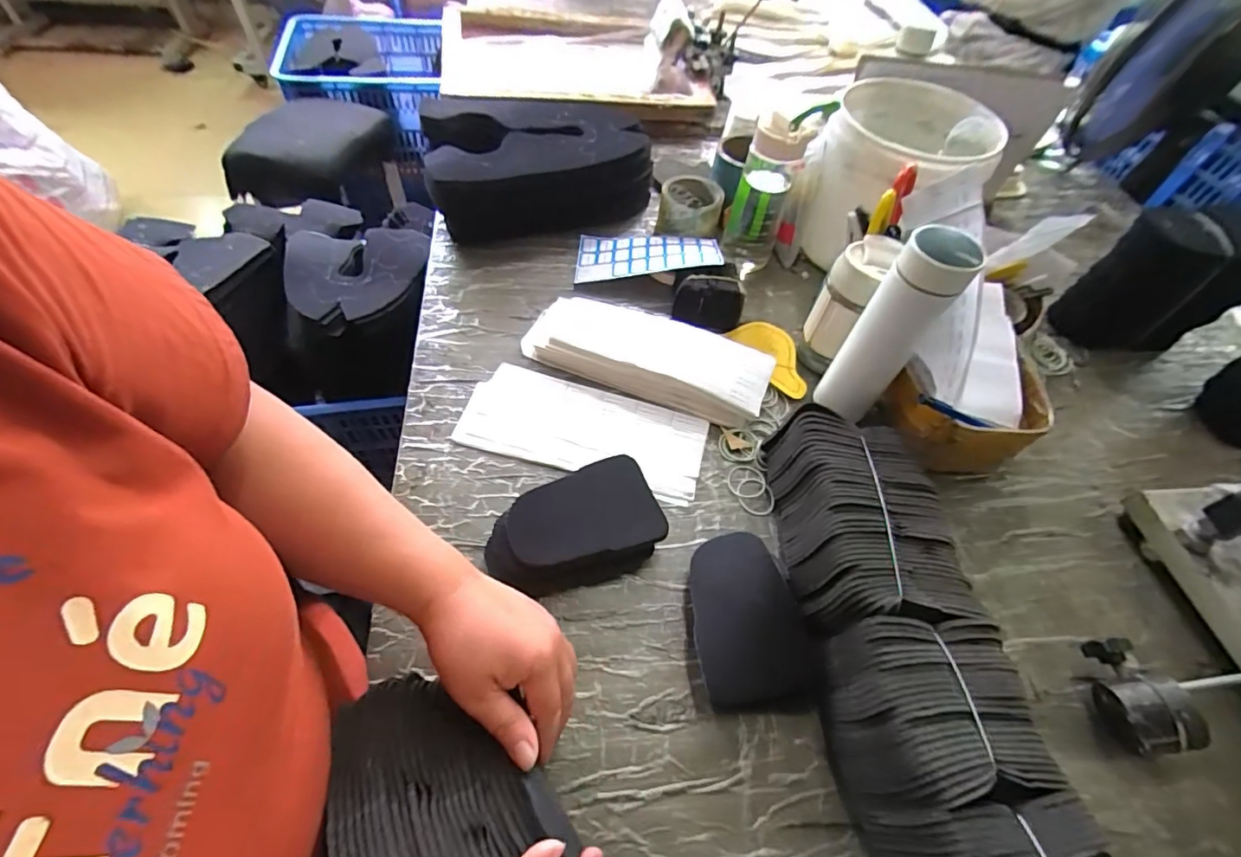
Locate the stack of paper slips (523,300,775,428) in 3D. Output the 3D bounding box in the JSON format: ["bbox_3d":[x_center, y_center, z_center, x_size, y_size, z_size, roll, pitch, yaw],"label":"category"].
[{"bbox_3d":[0.029,-0.092,0.627,0.295,0.041,0.099,19,55,8],"label":"stack of paper slips"}]

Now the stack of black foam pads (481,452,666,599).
[{"bbox_3d":[-0.043,0.094,0.487,0.157,0.043,0.098,-19,58,-17],"label":"stack of black foam pads"}]

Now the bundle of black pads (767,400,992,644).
[{"bbox_3d":[0.227,0.084,0.490,0.135,0.087,0.201,2,55,-3],"label":"bundle of black pads"}]

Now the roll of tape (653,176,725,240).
[{"bbox_3d":[0.107,-0.336,0.798,0.093,0.060,0.094,2,55,-3],"label":"roll of tape"}]

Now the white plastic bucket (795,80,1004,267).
[{"bbox_3d":[0.367,-0.332,0.725,0.220,0.189,0.223,2,55,-3],"label":"white plastic bucket"}]

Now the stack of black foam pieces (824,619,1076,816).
[{"bbox_3d":[0.237,0.216,0.403,0.133,0.096,0.114,-4,55,-7],"label":"stack of black foam pieces"}]

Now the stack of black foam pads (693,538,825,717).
[{"bbox_3d":[0.115,0.164,0.454,0.100,0.049,0.144,-1,55,-6],"label":"stack of black foam pads"}]

